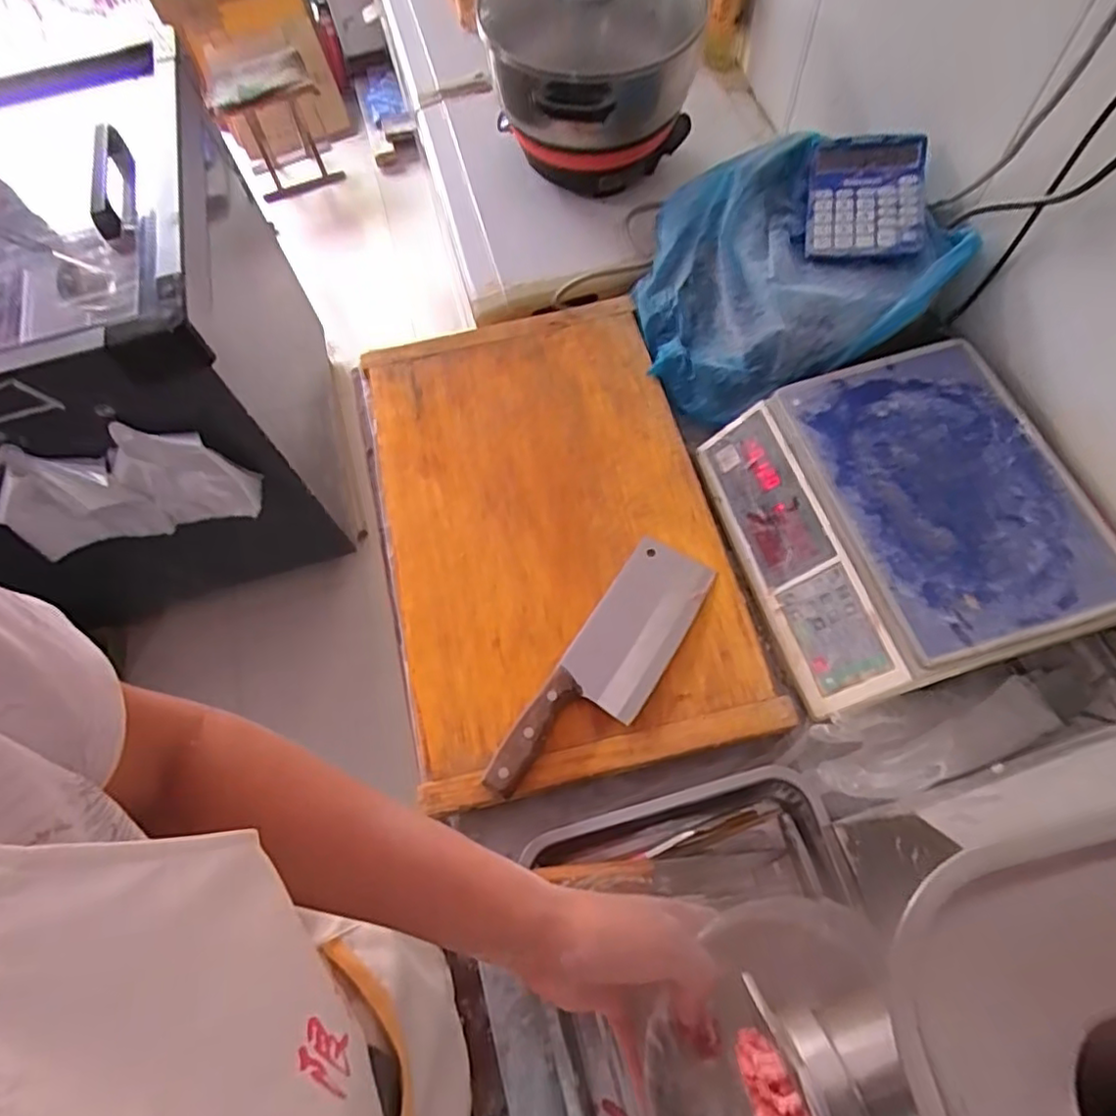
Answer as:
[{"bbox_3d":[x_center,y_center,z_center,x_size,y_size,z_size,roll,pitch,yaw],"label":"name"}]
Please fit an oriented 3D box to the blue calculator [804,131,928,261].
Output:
[{"bbox_3d":[0.339,-0.395,0.707,0.117,0.018,0.145,5,78,13],"label":"blue calculator"}]

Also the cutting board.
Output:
[{"bbox_3d":[-0.014,-0.054,0.723,0.370,0.035,0.580,-14,64,-3],"label":"cutting board"}]

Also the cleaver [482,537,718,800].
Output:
[{"bbox_3d":[0.050,0.109,0.636,0.087,0.027,0.302,30,69,17],"label":"cleaver"}]

